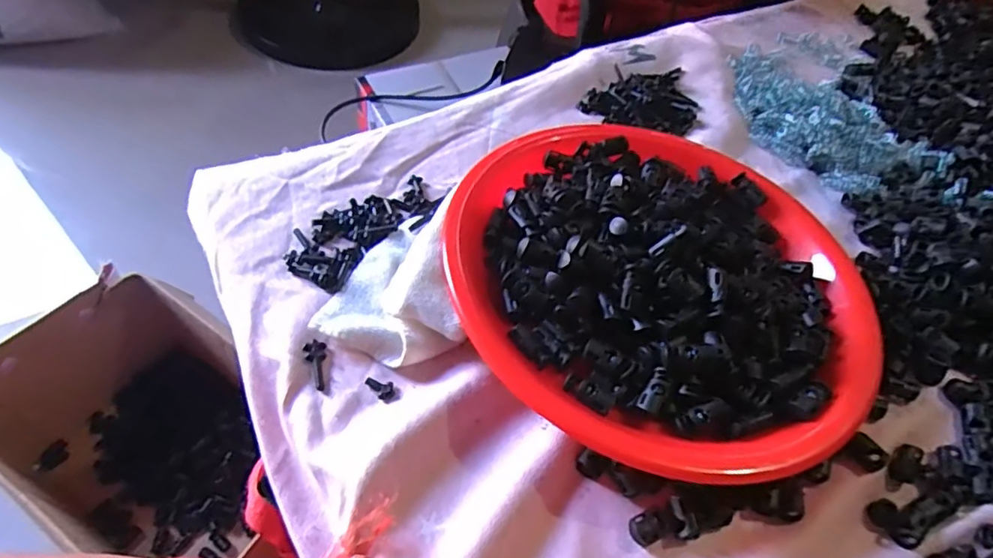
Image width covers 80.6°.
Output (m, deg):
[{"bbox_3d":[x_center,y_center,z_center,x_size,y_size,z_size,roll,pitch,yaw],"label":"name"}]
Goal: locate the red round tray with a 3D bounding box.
[{"bbox_3d":[0.099,-0.009,0.356,0.248,0.047,0.237,3,56,-4],"label":"red round tray"}]

